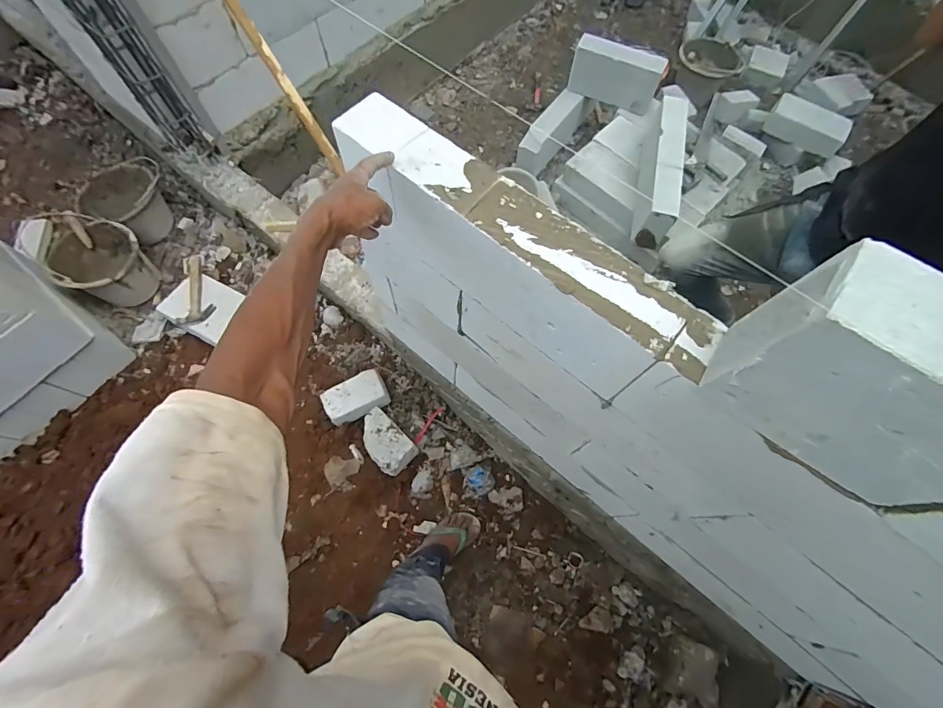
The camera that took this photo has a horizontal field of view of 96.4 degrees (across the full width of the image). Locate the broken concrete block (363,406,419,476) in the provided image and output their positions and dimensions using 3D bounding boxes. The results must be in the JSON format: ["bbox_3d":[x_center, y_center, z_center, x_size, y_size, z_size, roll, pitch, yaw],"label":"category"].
[{"bbox_3d":[-0.290,0.296,1.412,0.205,0.094,0.129,41,73,13],"label":"broken concrete block"}]

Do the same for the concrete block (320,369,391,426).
[{"bbox_3d":[-0.395,0.147,1.438,0.205,0.099,0.124,-29,72,-13],"label":"concrete block"}]

